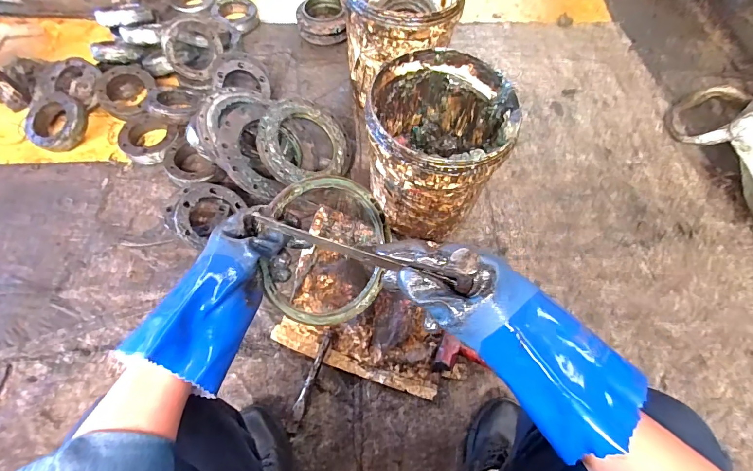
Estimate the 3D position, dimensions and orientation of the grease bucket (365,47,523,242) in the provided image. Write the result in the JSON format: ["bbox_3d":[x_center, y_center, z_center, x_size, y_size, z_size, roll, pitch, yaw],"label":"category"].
[{"bbox_3d":[0.131,-0.187,0.846,0.284,0.302,0.300,0,61,0],"label":"grease bucket"}]

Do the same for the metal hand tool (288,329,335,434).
[{"bbox_3d":[-0.139,0.304,0.781,0.021,0.023,0.210,17,66,8],"label":"metal hand tool"}]

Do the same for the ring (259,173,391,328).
[{"bbox_3d":[-0.058,0.021,0.480,0.178,0.016,0.189,-3,94,-37],"label":"ring"}]

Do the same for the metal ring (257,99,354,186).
[{"bbox_3d":[-0.180,-0.238,0.979,0.261,0.042,0.242,7,75,-29],"label":"metal ring"}]

